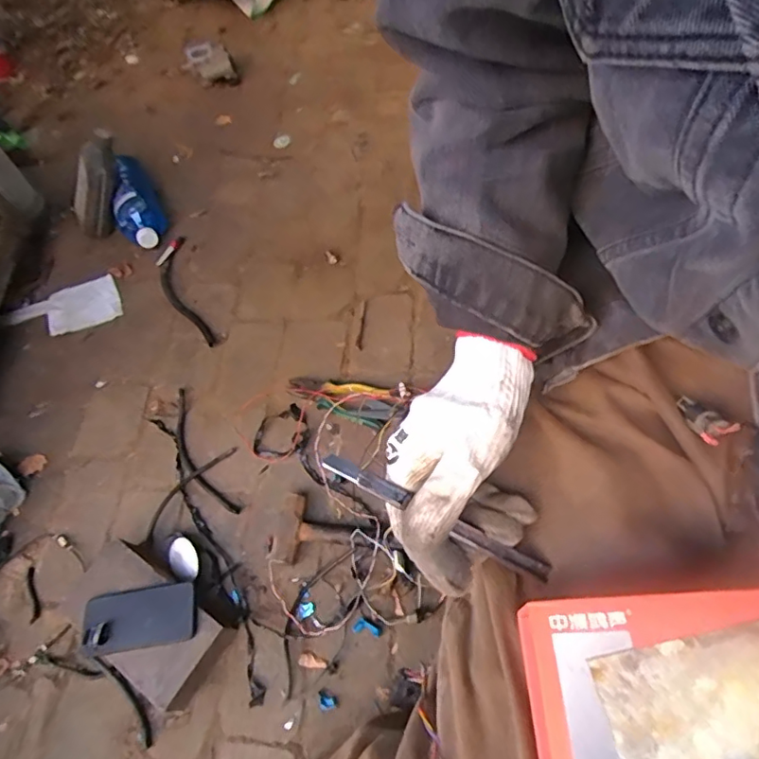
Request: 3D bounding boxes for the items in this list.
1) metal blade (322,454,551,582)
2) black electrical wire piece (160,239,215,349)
[{"bbox_3d":[0.034,0.082,0.325,0.148,0.006,0.011,29,65,-1],"label":"metal blade"},{"bbox_3d":[-0.391,-0.173,1.078,0.063,0.009,0.294,-21,61,-7],"label":"black electrical wire piece"}]

